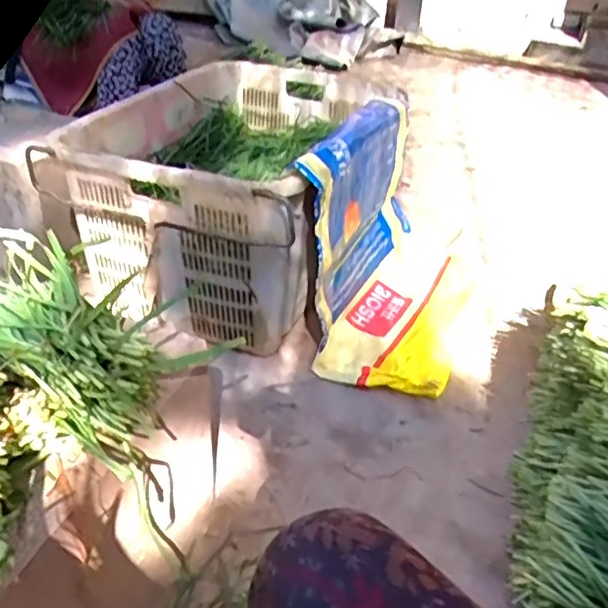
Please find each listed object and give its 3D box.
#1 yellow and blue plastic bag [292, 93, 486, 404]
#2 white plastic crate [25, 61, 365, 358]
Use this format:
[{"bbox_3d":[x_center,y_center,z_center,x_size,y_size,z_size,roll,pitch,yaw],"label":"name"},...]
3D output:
[{"bbox_3d":[0.197,-0.127,1.201,0.284,0.405,0.529,17,35,19],"label":"yellow and blue plastic bag"},{"bbox_3d":[-0.158,-0.219,1.297,0.435,0.355,0.600,11,34,11],"label":"white plastic crate"}]

